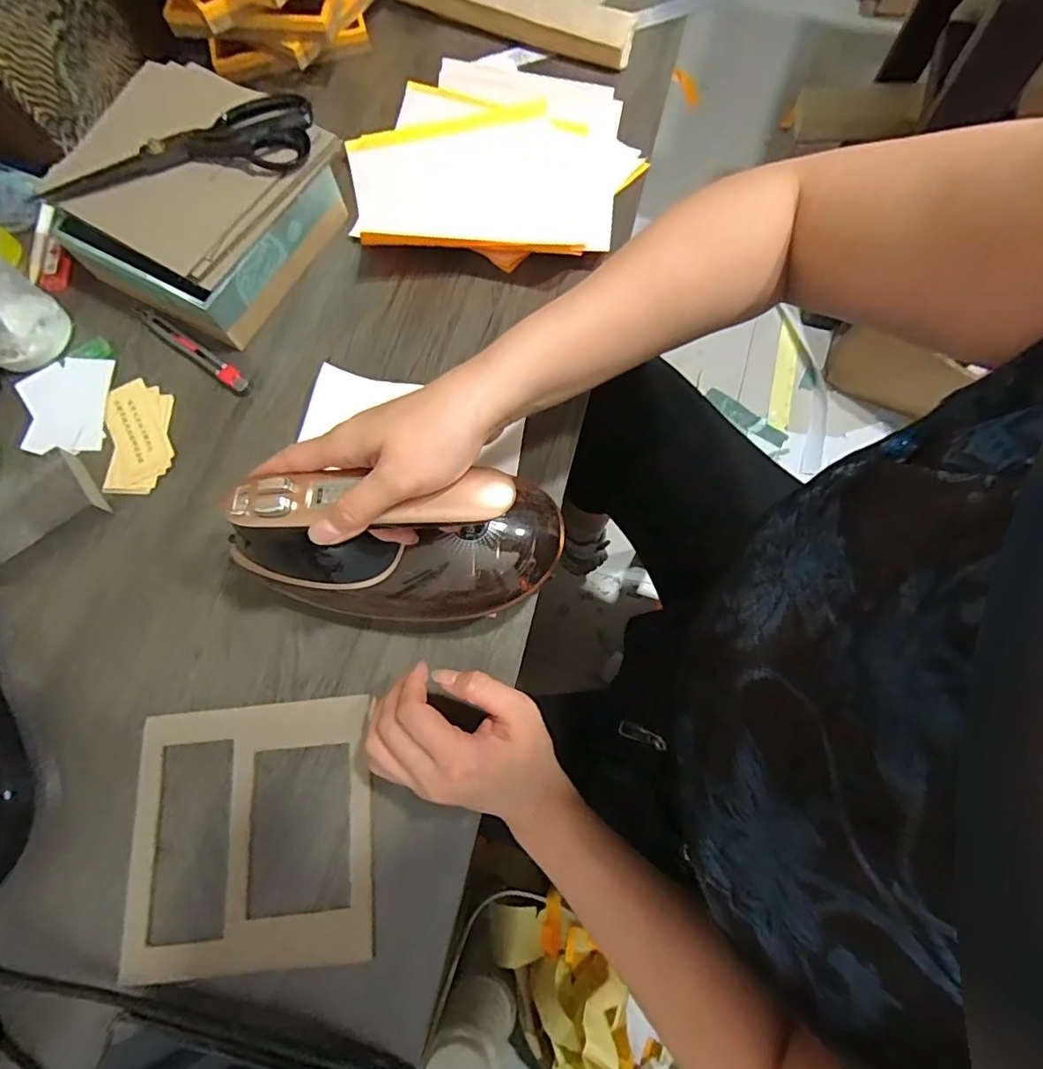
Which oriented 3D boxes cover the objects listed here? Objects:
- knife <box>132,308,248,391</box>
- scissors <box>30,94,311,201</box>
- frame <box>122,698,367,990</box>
[{"bbox_3d":[-0.304,-0.172,0.496,0.143,0.009,0.015,36,77,12],"label":"knife"},{"bbox_3d":[-0.298,-0.335,0.469,0.229,0.015,0.073,-12,73,-2],"label":"scissors"},{"bbox_3d":[-0.190,0.207,0.380,0.170,0.006,0.166,-6,71,1],"label":"frame"}]

